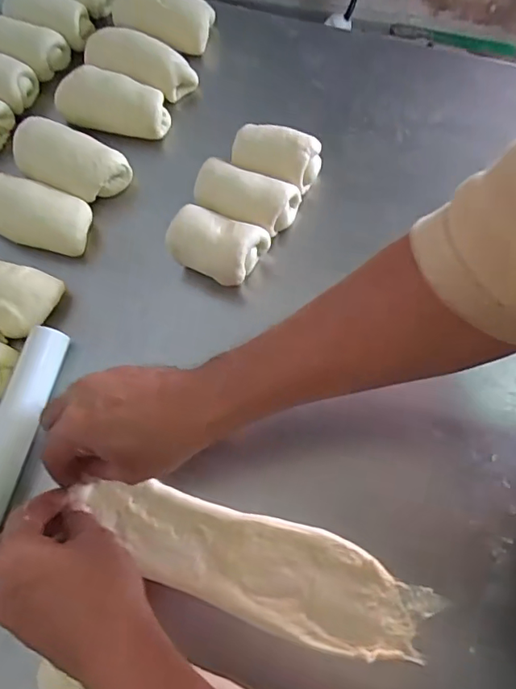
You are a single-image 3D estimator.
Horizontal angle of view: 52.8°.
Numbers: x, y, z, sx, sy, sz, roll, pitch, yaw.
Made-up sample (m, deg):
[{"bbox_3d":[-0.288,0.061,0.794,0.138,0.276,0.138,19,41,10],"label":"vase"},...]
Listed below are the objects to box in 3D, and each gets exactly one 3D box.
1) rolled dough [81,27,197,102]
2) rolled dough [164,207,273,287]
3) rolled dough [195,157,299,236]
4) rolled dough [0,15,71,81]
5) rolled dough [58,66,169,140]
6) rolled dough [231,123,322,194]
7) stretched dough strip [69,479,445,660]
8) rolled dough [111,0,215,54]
[{"bbox_3d":[-0.120,-0.291,0.533,0.115,0.039,0.053,23,74,13],"label":"rolled dough"},{"bbox_3d":[-0.035,-0.081,0.449,0.074,0.058,0.049,20,71,12],"label":"rolled dough"},{"bbox_3d":[-0.011,-0.124,0.463,0.085,0.057,0.044,23,73,13],"label":"rolled dough"},{"bbox_3d":[-0.249,-0.311,0.553,0.087,0.050,0.049,15,71,11],"label":"rolled dough"},{"bbox_3d":[-0.142,-0.241,0.520,0.110,0.052,0.053,13,71,10],"label":"rolled dough"},{"bbox_3d":[0.016,-0.167,0.479,0.076,0.051,0.045,19,71,12],"label":"rolled dough"},{"bbox_3d":[-0.009,0.152,0.367,0.253,0.011,0.068,17,71,10],"label":"stretched dough strip"},{"bbox_3d":[-0.102,-0.351,0.557,0.104,0.049,0.058,14,72,10],"label":"rolled dough"}]

